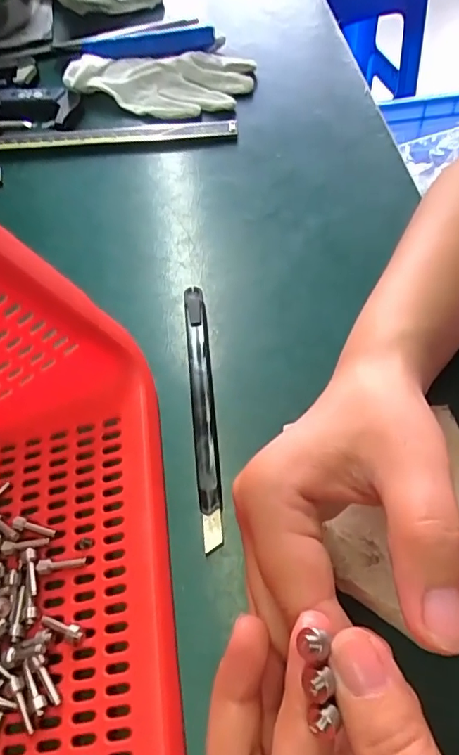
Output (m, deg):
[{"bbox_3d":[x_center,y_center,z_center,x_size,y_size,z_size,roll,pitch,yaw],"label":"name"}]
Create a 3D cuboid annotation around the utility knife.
[{"bbox_3d":[-0.015,0.012,0.272,0.011,0.008,0.152,-6,58,-1],"label":"utility knife"}]

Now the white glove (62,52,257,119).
[{"bbox_3d":[-0.056,-0.249,0.425,0.144,0.028,0.068,6,59,7],"label":"white glove"}]

